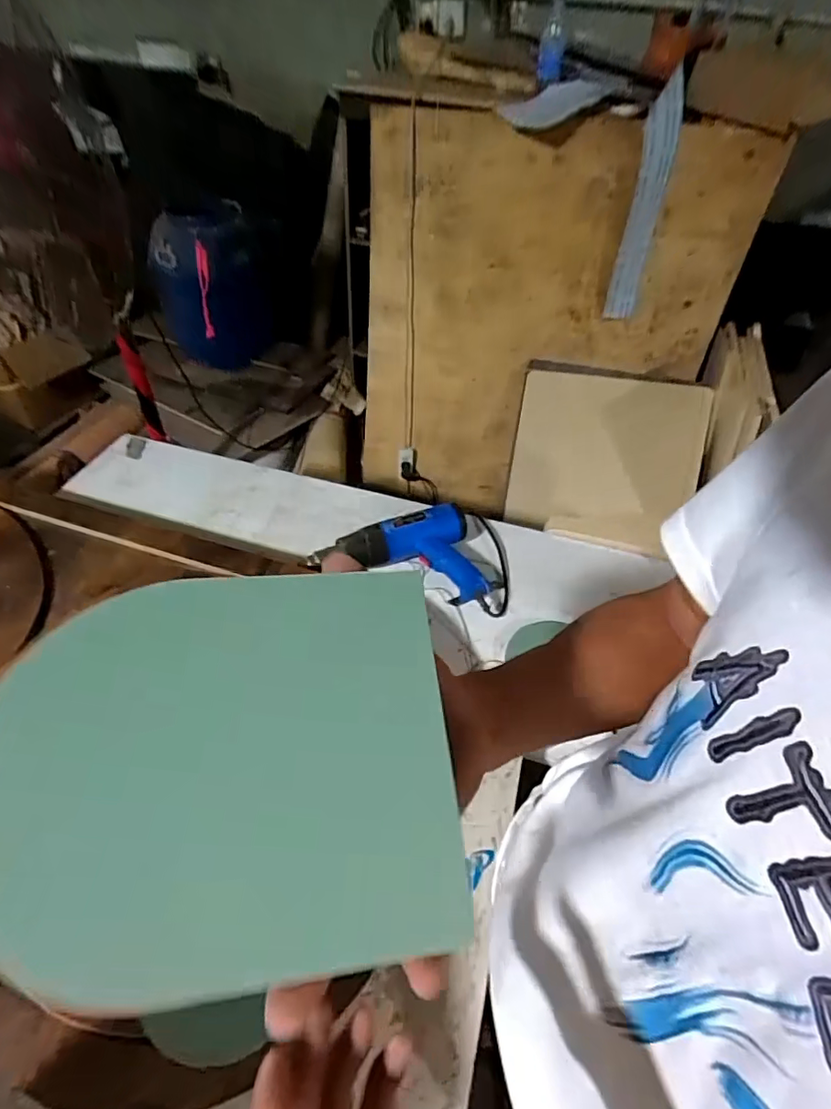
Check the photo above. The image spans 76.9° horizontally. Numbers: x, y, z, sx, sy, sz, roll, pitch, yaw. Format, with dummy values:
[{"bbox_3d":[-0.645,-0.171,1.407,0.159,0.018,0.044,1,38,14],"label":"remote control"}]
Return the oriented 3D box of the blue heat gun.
[{"bbox_3d":[-0.006,-0.013,0.865,0.296,0.074,0.159,10,47,5],"label":"blue heat gun"}]

